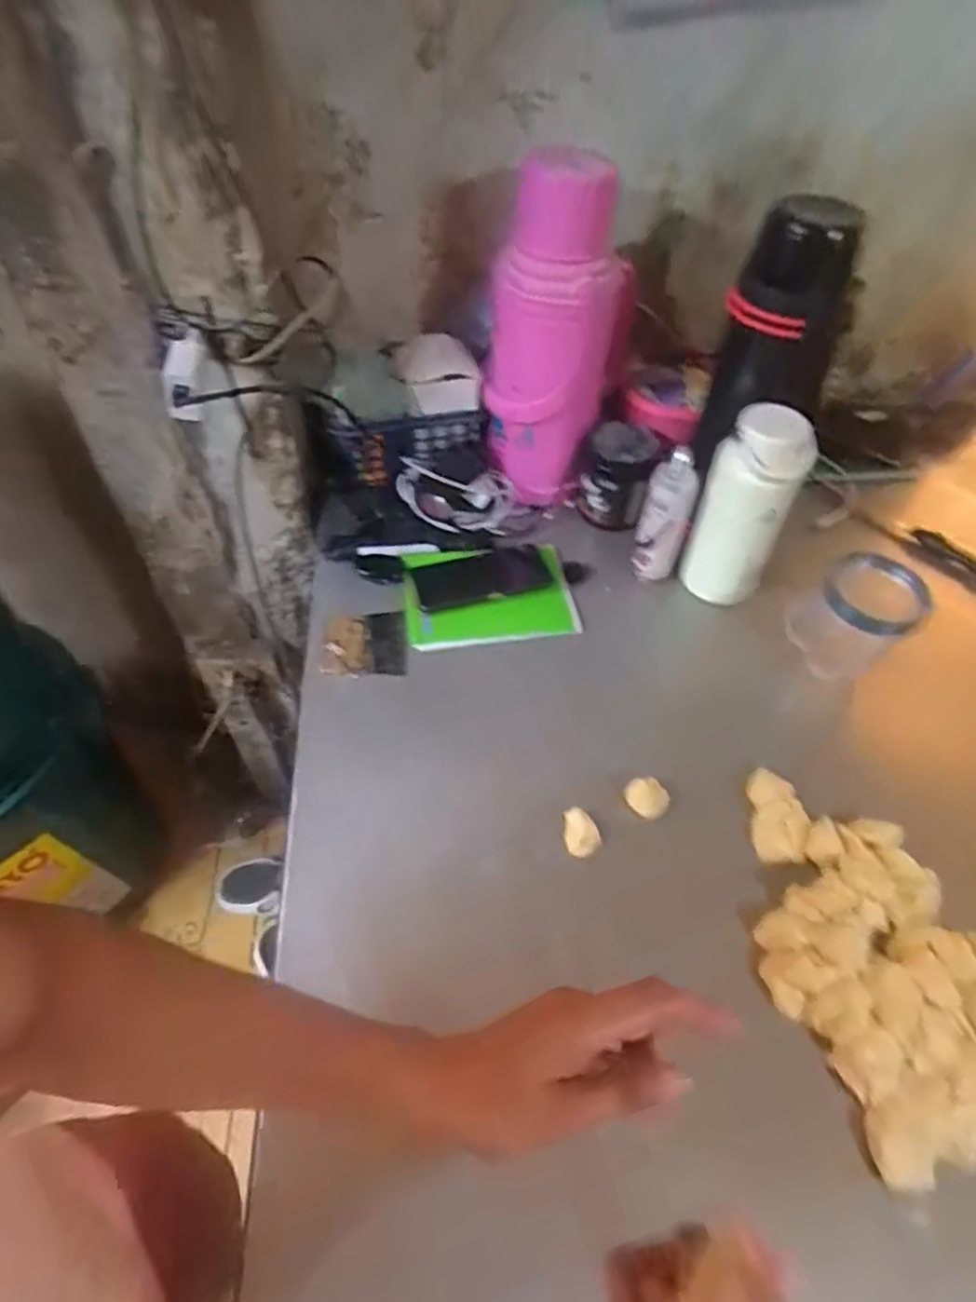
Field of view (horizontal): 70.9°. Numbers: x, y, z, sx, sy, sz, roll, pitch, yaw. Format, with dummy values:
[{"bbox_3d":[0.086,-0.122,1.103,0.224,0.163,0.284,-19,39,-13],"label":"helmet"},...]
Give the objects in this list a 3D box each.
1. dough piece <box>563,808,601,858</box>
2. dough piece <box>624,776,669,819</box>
[{"bbox_3d":[0.090,0.175,0.662,0.034,0.011,0.042,-9,53,-9],"label":"dough piece"},{"bbox_3d":[0.159,0.147,0.688,0.040,0.019,0.037,1,52,-1],"label":"dough piece"}]

